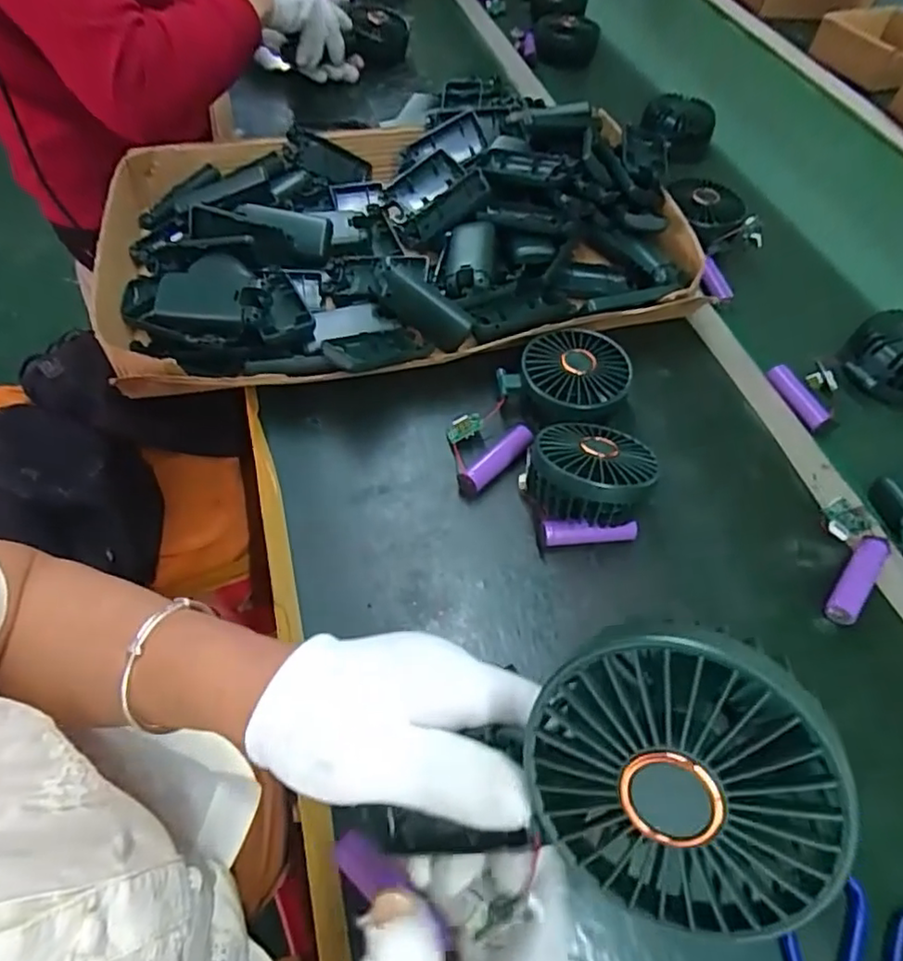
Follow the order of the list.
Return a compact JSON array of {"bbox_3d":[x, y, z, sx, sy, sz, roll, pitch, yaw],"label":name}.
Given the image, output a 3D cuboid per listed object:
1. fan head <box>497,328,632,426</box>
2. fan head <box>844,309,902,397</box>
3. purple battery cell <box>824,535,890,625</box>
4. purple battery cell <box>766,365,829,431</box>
[{"bbox_3d":[0.098,-0.081,0.495,0.095,0.030,0.086,-30,69,-19],"label":"fan head"},{"bbox_3d":[0.399,-0.108,0.550,0.084,0.044,0.104,37,63,23],"label":"fan head"},{"bbox_3d":[0.280,0.069,0.429,0.022,0.015,0.074,34,62,22],"label":"purple battery cell"},{"bbox_3d":[0.294,-0.071,0.529,0.015,0.018,0.062,-20,57,-13],"label":"purple battery cell"}]

